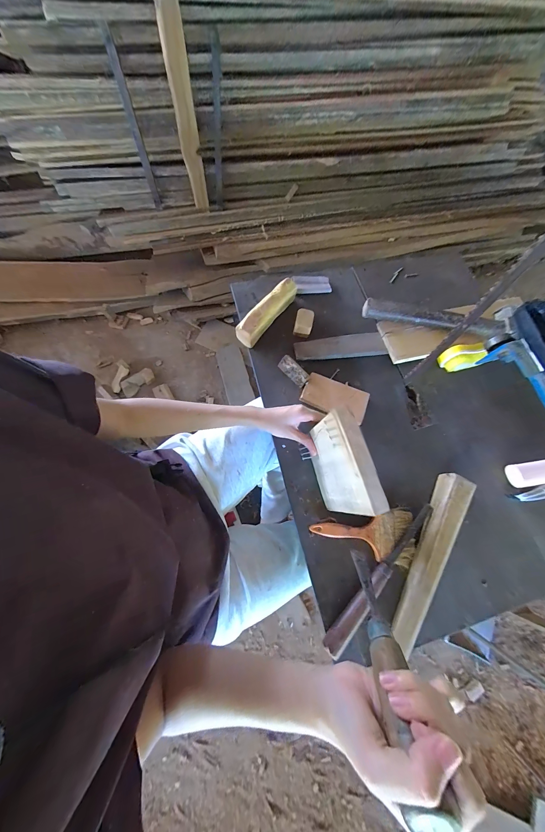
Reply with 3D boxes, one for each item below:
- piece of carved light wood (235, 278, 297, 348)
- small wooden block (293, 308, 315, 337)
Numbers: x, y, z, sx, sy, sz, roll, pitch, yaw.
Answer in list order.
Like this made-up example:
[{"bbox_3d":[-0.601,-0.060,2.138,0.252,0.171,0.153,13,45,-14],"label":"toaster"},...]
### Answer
[{"bbox_3d":[-0.011,-0.227,0.580,0.044,0.047,0.181,38,72,8],"label":"piece of carved light wood"},{"bbox_3d":[0.070,-0.206,0.584,0.038,0.024,0.055,14,70,0],"label":"small wooden block"}]

